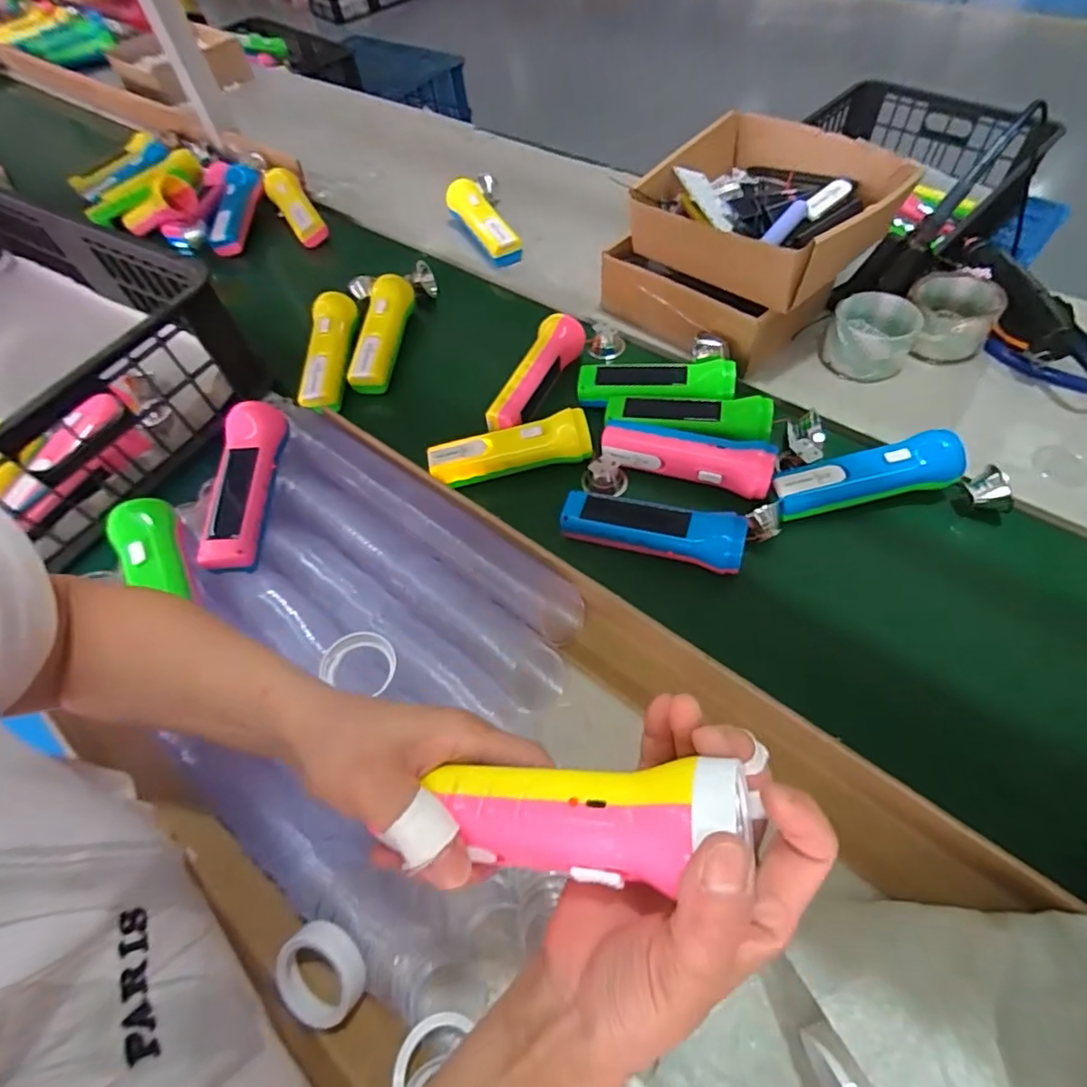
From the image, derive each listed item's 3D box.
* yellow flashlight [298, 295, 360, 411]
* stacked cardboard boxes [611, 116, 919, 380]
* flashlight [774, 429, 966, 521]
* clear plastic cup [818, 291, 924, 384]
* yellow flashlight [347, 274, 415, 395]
[{"bbox_3d":[-0.244,-0.218,0.646,0.048,0.041,0.159,-5,55,1],"label":"yellow flashlight"},{"bbox_3d":[0.223,-0.323,0.606,0.244,0.125,0.225,-32,57,-18],"label":"stacked cardboard boxes"},{"bbox_3d":[0.283,-0.058,0.501,0.159,0.044,0.041,-9,53,-2],"label":"flashlight"},{"bbox_3d":[0.344,-0.218,0.603,0.081,0.056,0.084,-2,53,3],"label":"clear plastic cup"},{"bbox_3d":[-0.187,-0.248,0.666,0.051,0.038,0.161,13,68,-6],"label":"yellow flashlight"}]

